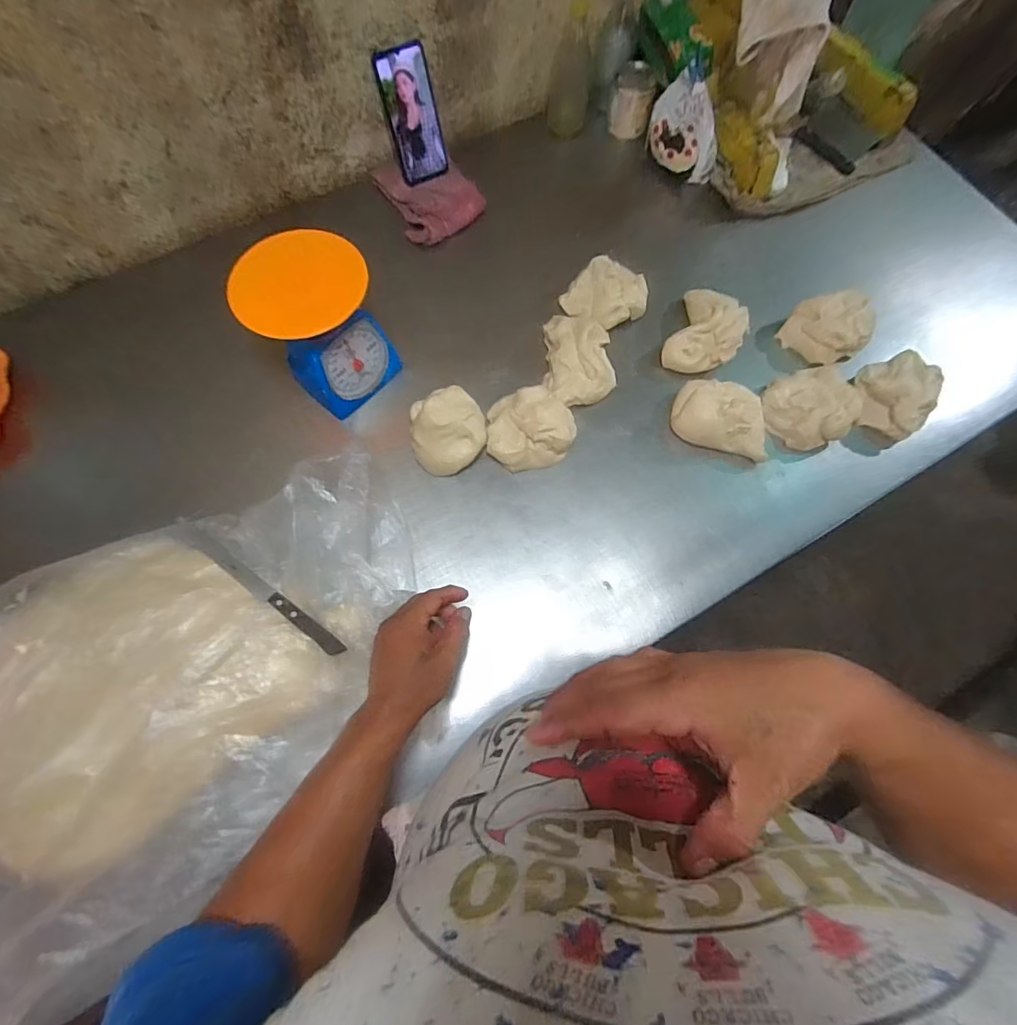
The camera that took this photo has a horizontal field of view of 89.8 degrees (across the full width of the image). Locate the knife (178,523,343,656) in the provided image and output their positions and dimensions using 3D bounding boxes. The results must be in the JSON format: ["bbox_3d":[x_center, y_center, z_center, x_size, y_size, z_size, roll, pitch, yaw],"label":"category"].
[{"bbox_3d":[-0.290,0.086,0.592,0.249,0.009,0.018,36,74,9],"label":"knife"}]

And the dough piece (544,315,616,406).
[{"bbox_3d":[0.103,-0.220,0.728,0.101,0.048,0.145,1,72,-2],"label":"dough piece"}]

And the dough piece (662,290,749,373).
[{"bbox_3d":[0.289,-0.259,0.745,0.102,0.054,0.127,27,73,6],"label":"dough piece"}]

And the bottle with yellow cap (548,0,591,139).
[{"bbox_3d":[0.107,-0.738,0.866,0.075,0.152,0.071,8,72,0],"label":"bottle with yellow cap"}]

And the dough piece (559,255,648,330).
[{"bbox_3d":[0.148,-0.325,0.763,0.116,0.051,0.102,30,73,7],"label":"dough piece"}]

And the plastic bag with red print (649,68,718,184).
[{"bbox_3d":[0.287,-0.619,0.823,0.046,0.114,0.131,-35,77,-13],"label":"plastic bag with red print"}]

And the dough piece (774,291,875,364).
[{"bbox_3d":[0.473,-0.272,0.755,0.098,0.051,0.106,-39,77,-13],"label":"dough piece"}]

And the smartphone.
[{"bbox_3d":[-0.146,-0.613,0.793,0.079,0.170,0.014,-26,53,-10],"label":"smartphone"}]

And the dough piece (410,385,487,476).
[{"bbox_3d":[-0.080,-0.115,0.674,0.095,0.066,0.103,1,72,-2],"label":"dough piece"}]

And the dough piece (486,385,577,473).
[{"bbox_3d":[0.030,-0.115,0.685,0.121,0.058,0.103,-7,72,-5],"label":"dough piece"}]

